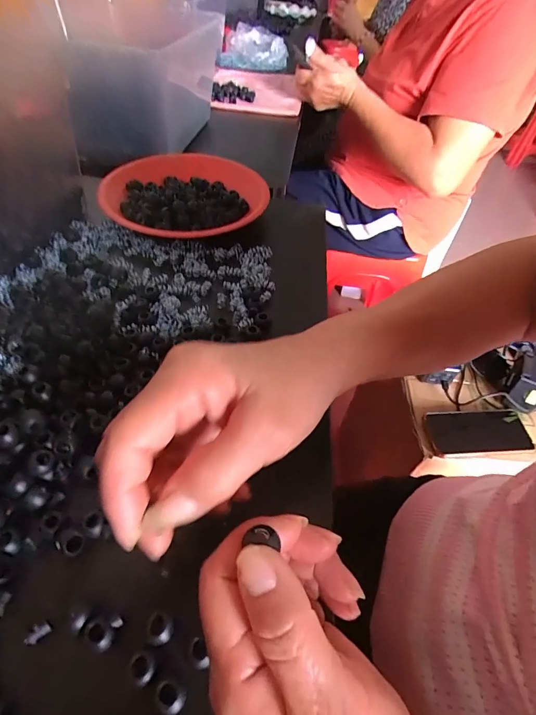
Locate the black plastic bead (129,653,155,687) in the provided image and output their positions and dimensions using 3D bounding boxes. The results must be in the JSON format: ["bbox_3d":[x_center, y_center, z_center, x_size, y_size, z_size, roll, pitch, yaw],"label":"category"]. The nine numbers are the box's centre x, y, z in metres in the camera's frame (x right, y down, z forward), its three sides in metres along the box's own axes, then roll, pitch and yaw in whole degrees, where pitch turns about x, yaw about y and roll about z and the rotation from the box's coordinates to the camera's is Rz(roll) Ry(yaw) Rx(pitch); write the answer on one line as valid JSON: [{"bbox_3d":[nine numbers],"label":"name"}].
[{"bbox_3d":[-0.060,0.148,0.175,0.011,0.006,0.010,3,50,-4],"label":"black plastic bead"}]

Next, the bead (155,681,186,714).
[{"bbox_3d":[-0.045,0.156,0.169,0.013,0.007,0.010,25,52,15],"label":"bead"}]

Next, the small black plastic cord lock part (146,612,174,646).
[{"bbox_3d":[-0.055,0.137,0.188,0.012,0.010,0.013,3,50,-4],"label":"small black plastic cord lock part"}]

